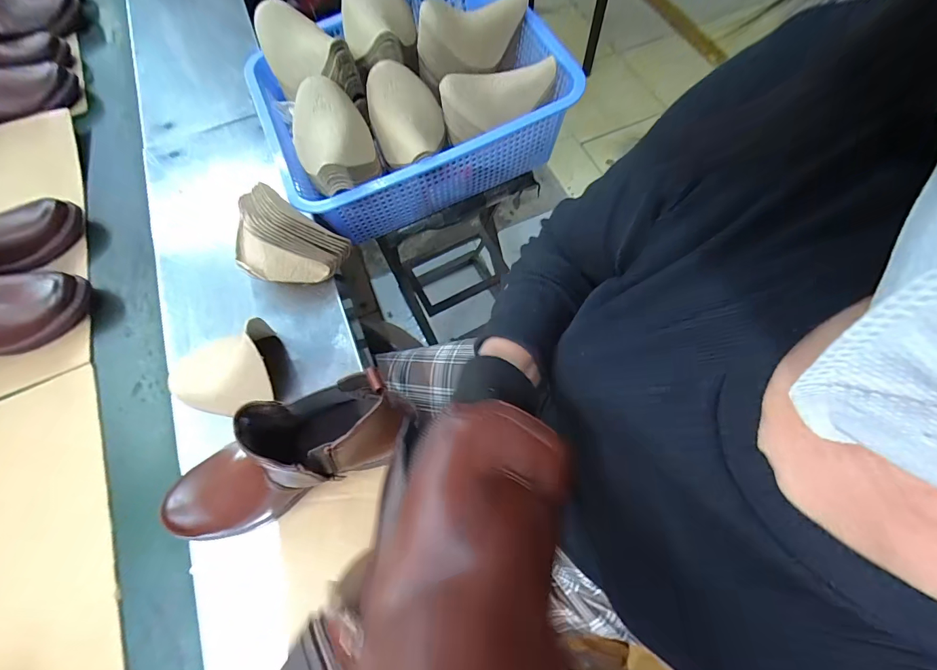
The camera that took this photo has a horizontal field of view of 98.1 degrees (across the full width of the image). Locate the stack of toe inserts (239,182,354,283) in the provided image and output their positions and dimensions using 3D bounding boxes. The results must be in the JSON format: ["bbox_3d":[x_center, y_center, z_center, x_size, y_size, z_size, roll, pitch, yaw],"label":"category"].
[{"bbox_3d":[-0.237,-0.118,0.526,0.123,0.105,0.103,23,72,13],"label":"stack of toe inserts"}]

